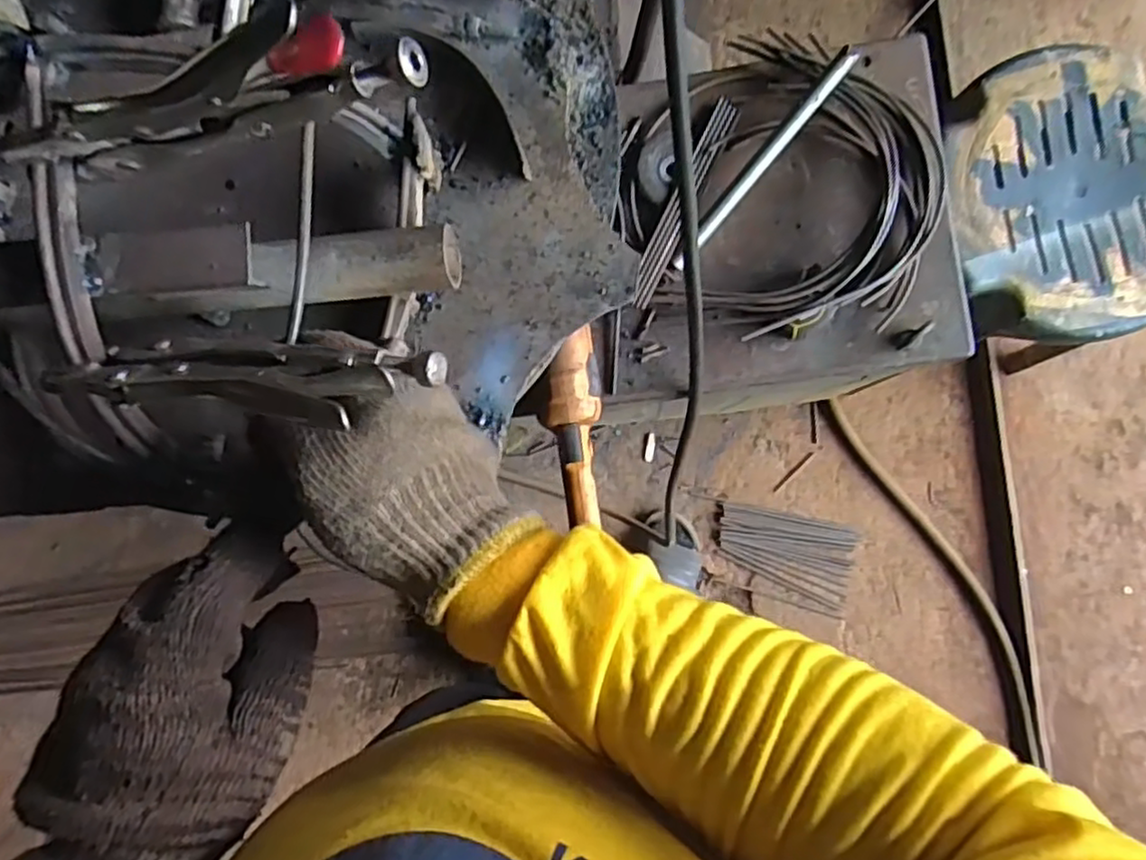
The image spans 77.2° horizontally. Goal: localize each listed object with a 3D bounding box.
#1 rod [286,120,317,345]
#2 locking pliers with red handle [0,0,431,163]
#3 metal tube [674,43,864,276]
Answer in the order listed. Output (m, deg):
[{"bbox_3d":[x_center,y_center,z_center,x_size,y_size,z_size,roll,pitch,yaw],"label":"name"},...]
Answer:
[{"bbox_3d":[-0.119,-0.088,0.318,0.006,0.005,0.099,3,88,3],"label":"rod"},{"bbox_3d":[-0.138,-0.116,0.254,0.171,0.048,0.012,-5,86,19],"label":"locking pliers with red handle"},{"bbox_3d":[0.178,-0.253,0.681,0.018,0.014,0.243,41,102,4],"label":"metal tube"}]

